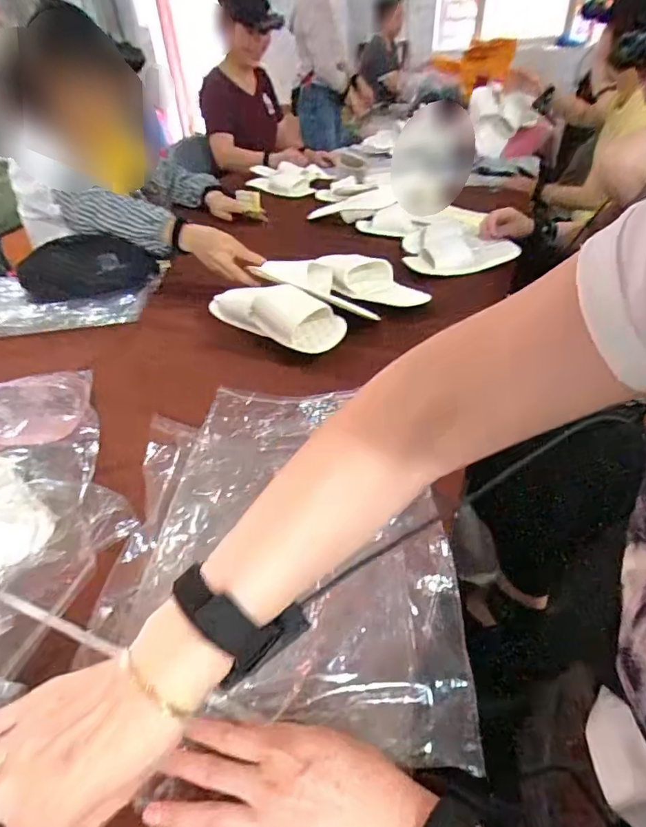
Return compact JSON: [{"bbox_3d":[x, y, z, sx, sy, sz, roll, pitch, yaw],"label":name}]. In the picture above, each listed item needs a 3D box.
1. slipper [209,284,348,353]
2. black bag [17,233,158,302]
[{"bbox_3d":[-0.076,-0.168,0.804,0.263,0.065,0.098,30,49,33],"label":"slipper"},{"bbox_3d":[-0.461,-0.292,0.953,0.244,0.100,0.051,-13,41,-13],"label":"black bag"}]

